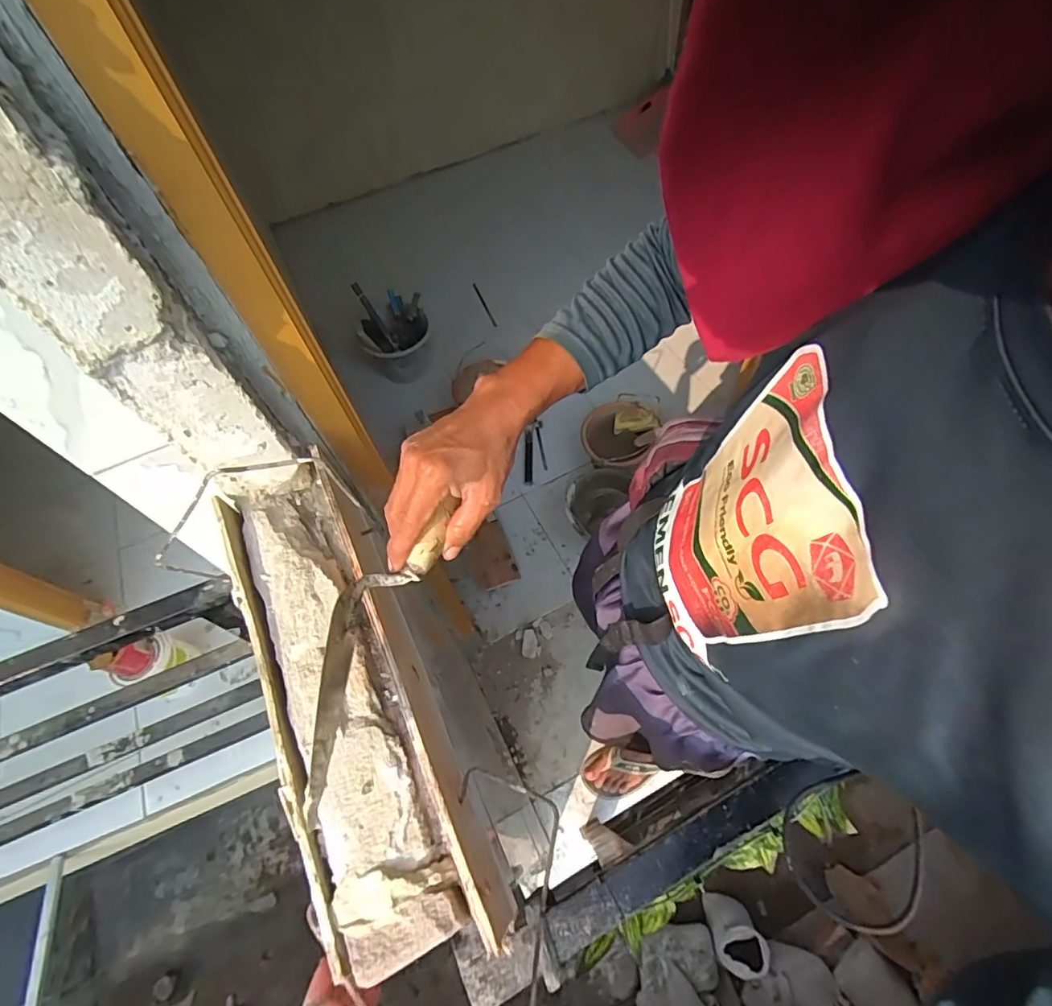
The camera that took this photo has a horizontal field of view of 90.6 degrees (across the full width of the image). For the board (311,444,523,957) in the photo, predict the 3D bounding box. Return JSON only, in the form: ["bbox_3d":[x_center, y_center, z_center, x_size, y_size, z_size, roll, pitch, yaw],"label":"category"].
[{"bbox_3d":[-0.121,0.146,0.510,0.022,0.111,0.473,-24,62,-12],"label":"board"}]

